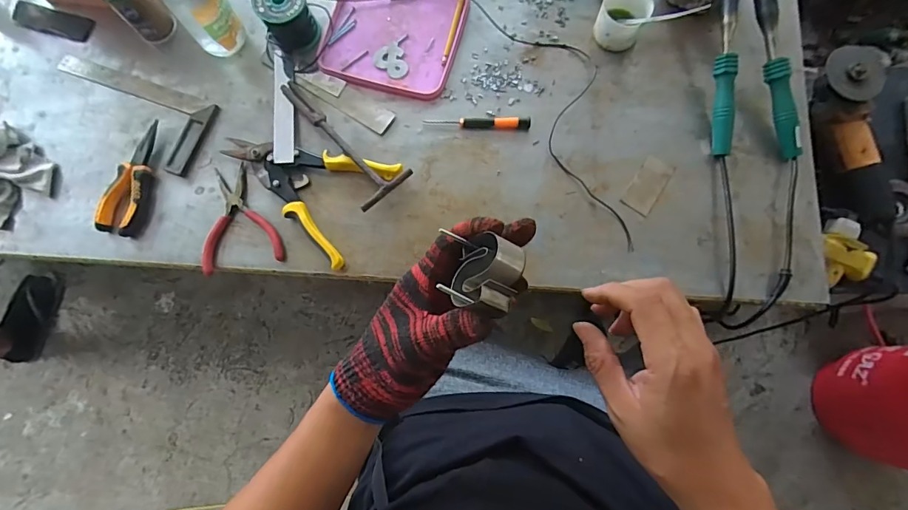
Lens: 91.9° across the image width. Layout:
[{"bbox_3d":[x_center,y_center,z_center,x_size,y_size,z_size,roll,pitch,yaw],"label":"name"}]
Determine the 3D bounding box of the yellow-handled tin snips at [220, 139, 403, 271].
[{"bbox_3d":[-0.206,-0.106,0.580,0.234,0.025,0.148,31,80,6],"label":"yellow-handled tin snips"}]

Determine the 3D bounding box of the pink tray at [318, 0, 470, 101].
[{"bbox_3d":[-0.082,-0.328,0.633,0.183,0.011,0.198,13,78,3],"label":"pink tray"}]

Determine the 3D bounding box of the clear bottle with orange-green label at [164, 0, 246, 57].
[{"bbox_3d":[-0.328,-0.324,0.557,0.063,0.173,0.056,-38,80,-8],"label":"clear bottle with orange-green label"}]

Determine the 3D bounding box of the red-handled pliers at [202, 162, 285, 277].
[{"bbox_3d":[-0.285,-0.050,0.576,0.102,0.011,0.137,-13,78,-3],"label":"red-handled pliers"}]

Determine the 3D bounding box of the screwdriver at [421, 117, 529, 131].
[{"bbox_3d":[0.032,-0.180,0.598,0.142,0.014,0.016,1,78,0],"label":"screwdriver"}]

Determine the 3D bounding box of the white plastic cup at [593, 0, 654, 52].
[{"bbox_3d":[0.229,-0.323,0.605,0.064,0.053,0.071,26,79,5],"label":"white plastic cup"}]

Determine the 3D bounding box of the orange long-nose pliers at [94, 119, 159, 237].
[{"bbox_3d":[-0.427,-0.104,0.585,0.045,0.022,0.155,12,78,3],"label":"orange long-nose pliers"}]

